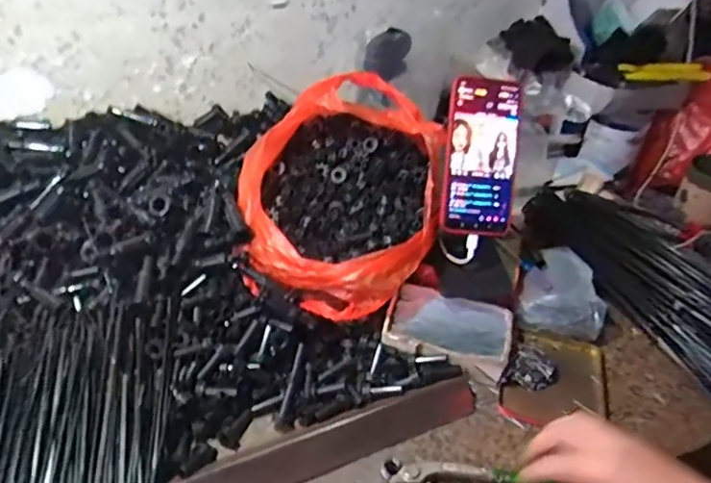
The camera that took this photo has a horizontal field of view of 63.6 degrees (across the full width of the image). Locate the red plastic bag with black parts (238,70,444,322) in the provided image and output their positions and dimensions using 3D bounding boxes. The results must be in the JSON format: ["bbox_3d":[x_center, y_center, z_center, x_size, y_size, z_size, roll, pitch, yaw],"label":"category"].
[{"bbox_3d":[-0.017,-0.055,0.639,0.207,0.170,0.247,-3,39,-10],"label":"red plastic bag with black parts"}]

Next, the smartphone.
[{"bbox_3d":[0.133,-0.090,0.606,0.077,0.160,0.014,3,6,-2],"label":"smartphone"}]

